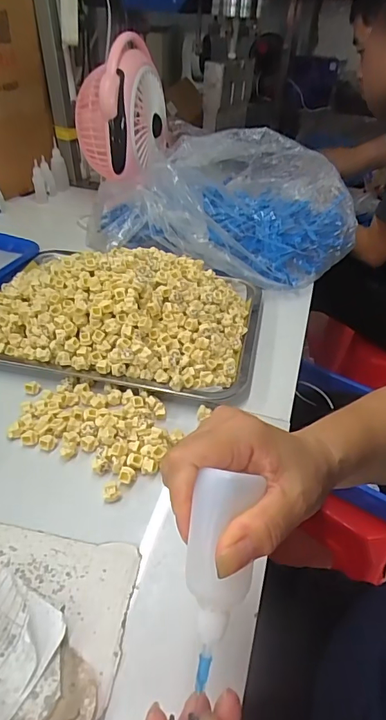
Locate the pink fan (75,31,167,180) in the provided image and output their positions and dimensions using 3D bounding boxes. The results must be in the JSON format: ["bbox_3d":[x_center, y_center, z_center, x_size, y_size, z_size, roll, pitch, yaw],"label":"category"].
[{"bbox_3d":[-0.126,-0.445,0.802,0.163,0.186,0.161,1,39,-4],"label":"pink fan"}]

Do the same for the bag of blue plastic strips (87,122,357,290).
[{"bbox_3d":[0.066,-0.248,0.698,0.361,0.138,0.320,13,40,10],"label":"bag of blue plastic strips"}]

